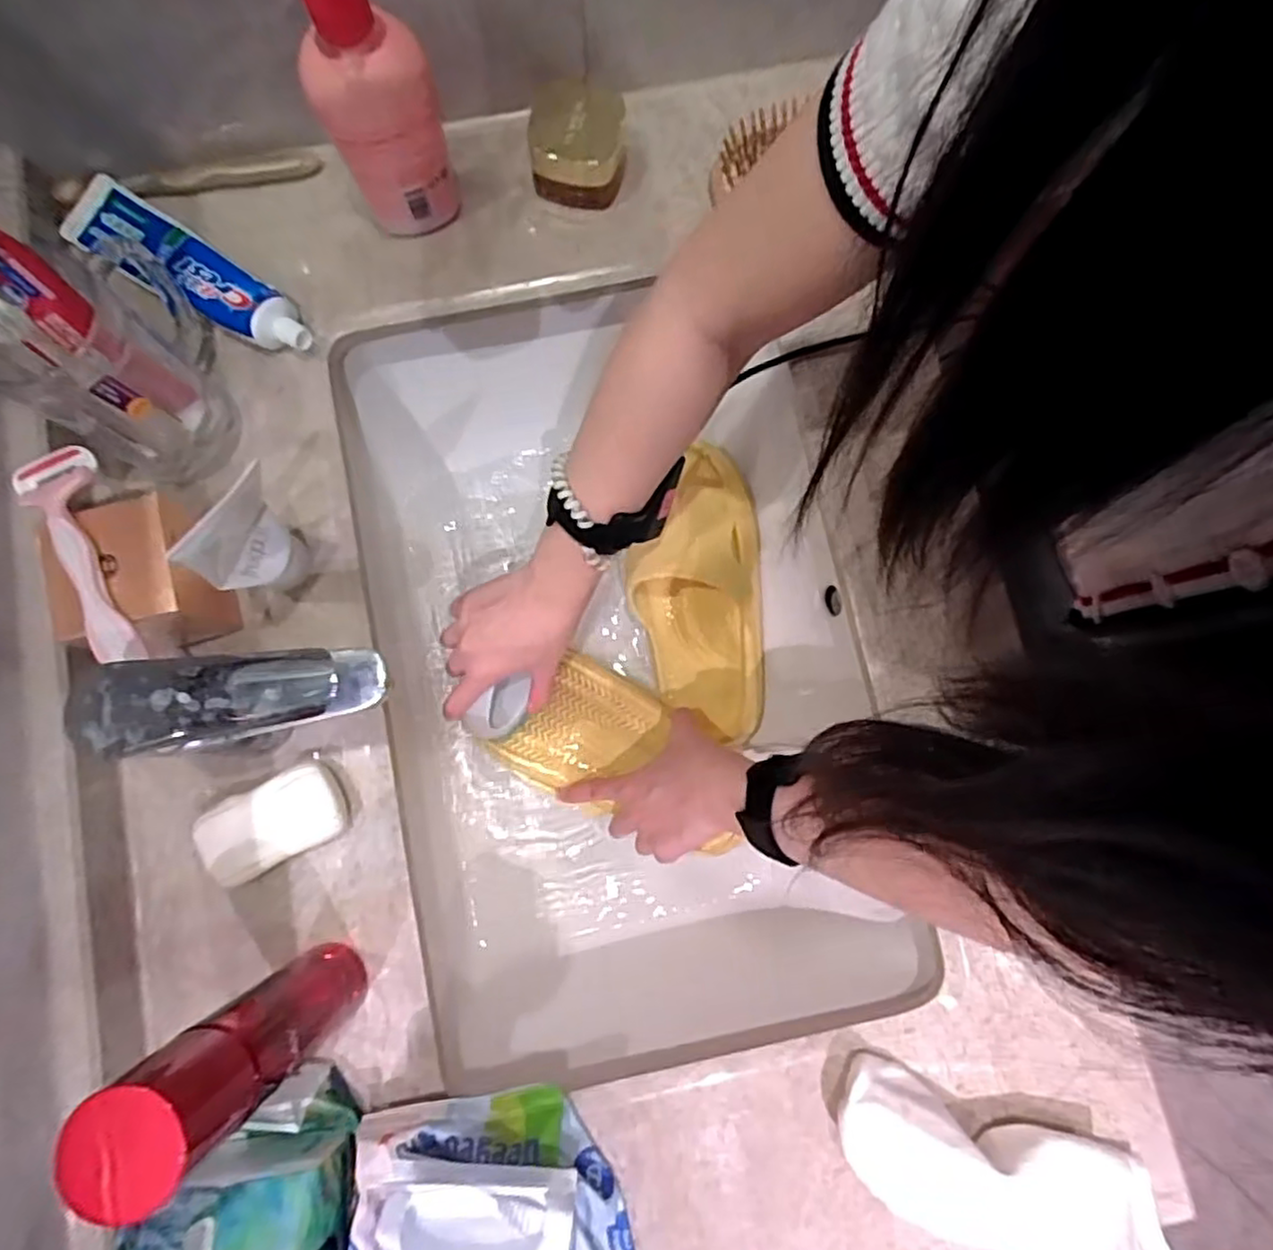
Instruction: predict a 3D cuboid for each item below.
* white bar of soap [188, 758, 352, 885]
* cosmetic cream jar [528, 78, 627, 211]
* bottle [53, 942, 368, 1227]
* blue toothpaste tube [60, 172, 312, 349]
[{"bbox_3d":[-0.215,0.118,0.418,0.082,0.028,0.046,-26,81,-5],"label":"white bar of soap"},{"bbox_3d":[-0.039,-0.325,0.474,0.065,0.052,0.059,-3,80,-1],"label":"cosmetic cream jar"},{"bbox_3d":[-0.180,0.197,0.330,0.042,0.177,0.043,0,80,-1],"label":"bottle"},{"bbox_3d":[-0.300,-0.240,0.465,0.201,0.029,0.048,34,81,5],"label":"blue toothpaste tube"}]

